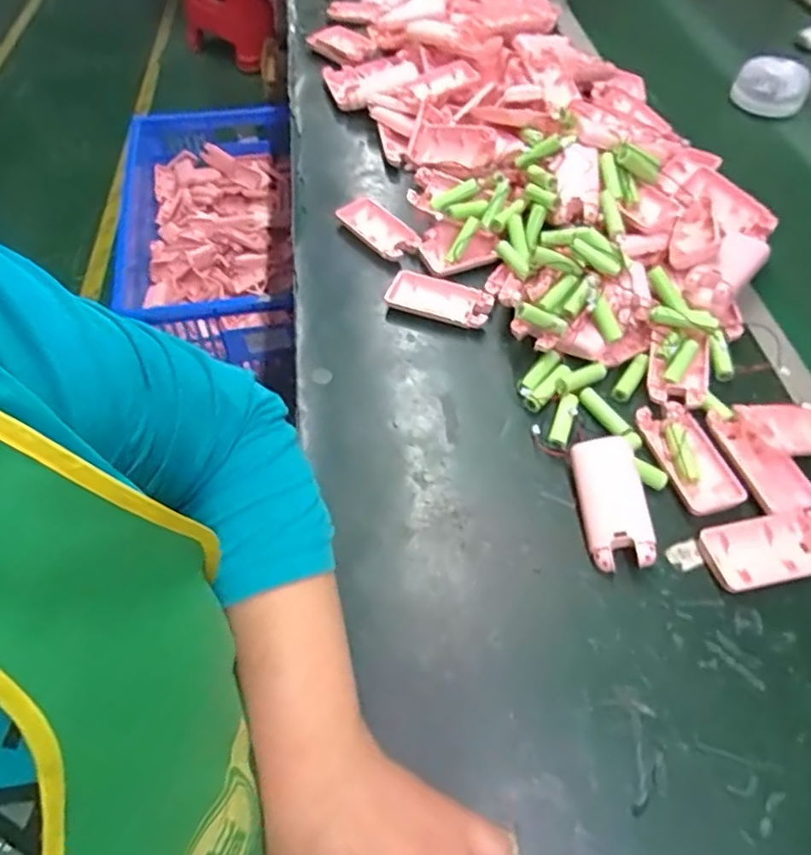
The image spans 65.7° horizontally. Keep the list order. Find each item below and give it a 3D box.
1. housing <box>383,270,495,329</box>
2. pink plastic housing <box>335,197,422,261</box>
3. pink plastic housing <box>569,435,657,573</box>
[{"bbox_3d":[0.031,-0.118,0.585,0.095,0.014,0.048,19,56,14],"label":"housing"},{"bbox_3d":[-0.028,-0.205,0.648,0.049,0.015,0.101,-35,60,-22],"label":"pink plastic housing"},{"bbox_3d":[0.146,0.054,0.452,0.041,0.032,0.095,-3,54,-1],"label":"pink plastic housing"}]

